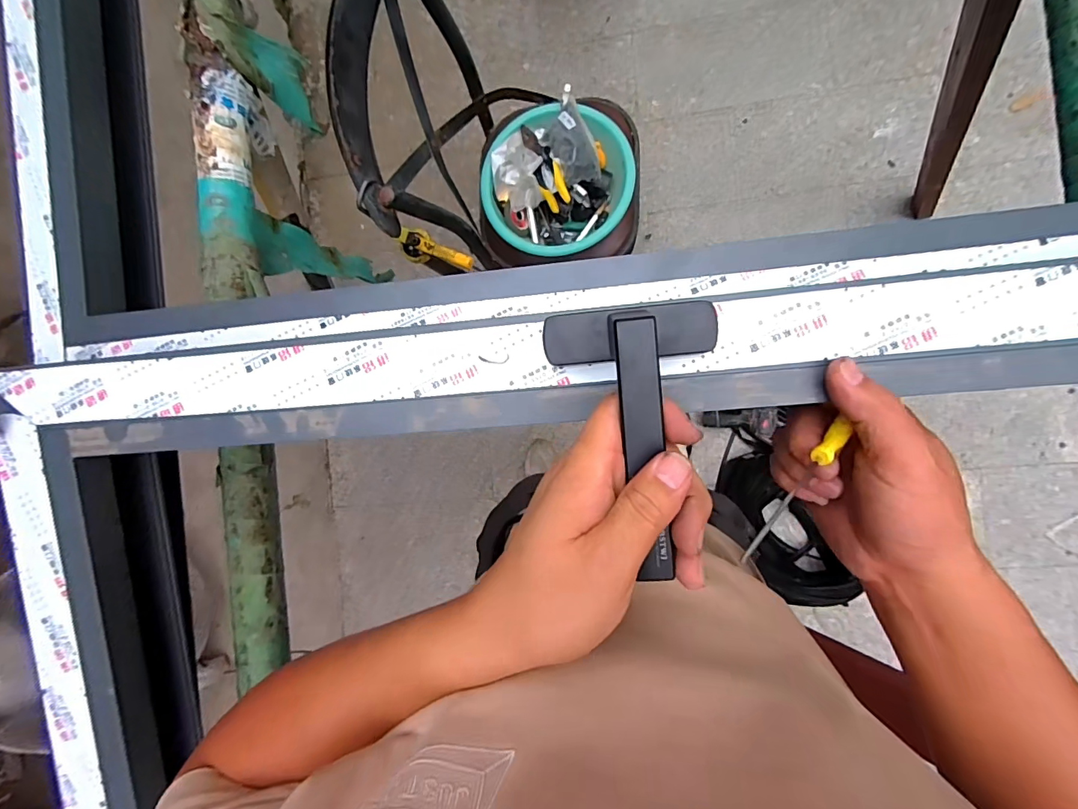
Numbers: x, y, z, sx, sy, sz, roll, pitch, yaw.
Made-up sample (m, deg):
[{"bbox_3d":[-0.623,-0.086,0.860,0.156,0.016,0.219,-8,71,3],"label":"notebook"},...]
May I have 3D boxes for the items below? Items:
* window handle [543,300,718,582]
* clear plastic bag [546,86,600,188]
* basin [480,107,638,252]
[{"bbox_3d":[0.054,0.016,0.249,0.096,0.046,0.145,-3,90,5],"label":"window handle"},{"bbox_3d":[0.066,-0.552,0.952,0.095,0.051,0.170,-28,88,6],"label":"clear plastic bag"},{"bbox_3d":[0.040,-0.489,0.988,0.311,0.118,0.295,0,91,6],"label":"basin"}]

